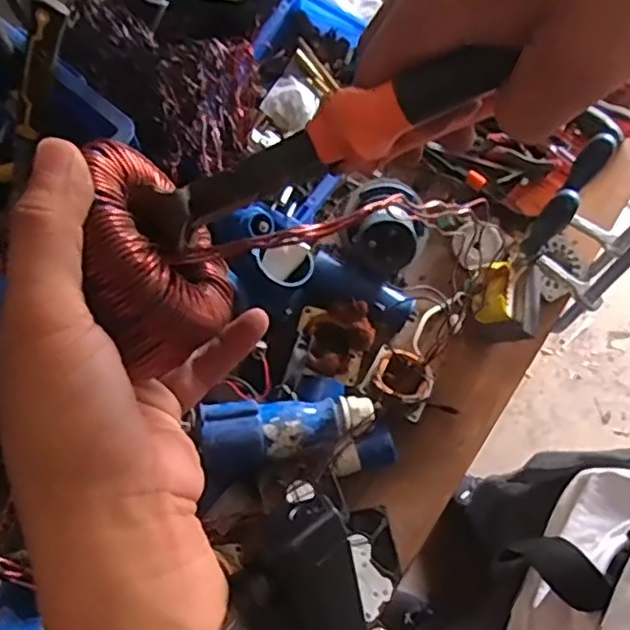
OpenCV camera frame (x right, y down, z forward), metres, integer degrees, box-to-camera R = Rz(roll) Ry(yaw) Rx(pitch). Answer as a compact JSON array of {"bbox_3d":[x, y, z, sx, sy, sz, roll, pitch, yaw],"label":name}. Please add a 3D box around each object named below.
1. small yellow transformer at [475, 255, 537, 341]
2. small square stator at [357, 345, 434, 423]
[{"bbox_3d":[0.232,-0.022,0.767,0.077,0.060,0.096,4,68,4],"label":"small yellow transformer"},{"bbox_3d":[0.099,0.079,0.743,0.078,0.042,0.079,25,58,14],"label":"small square stator"}]

